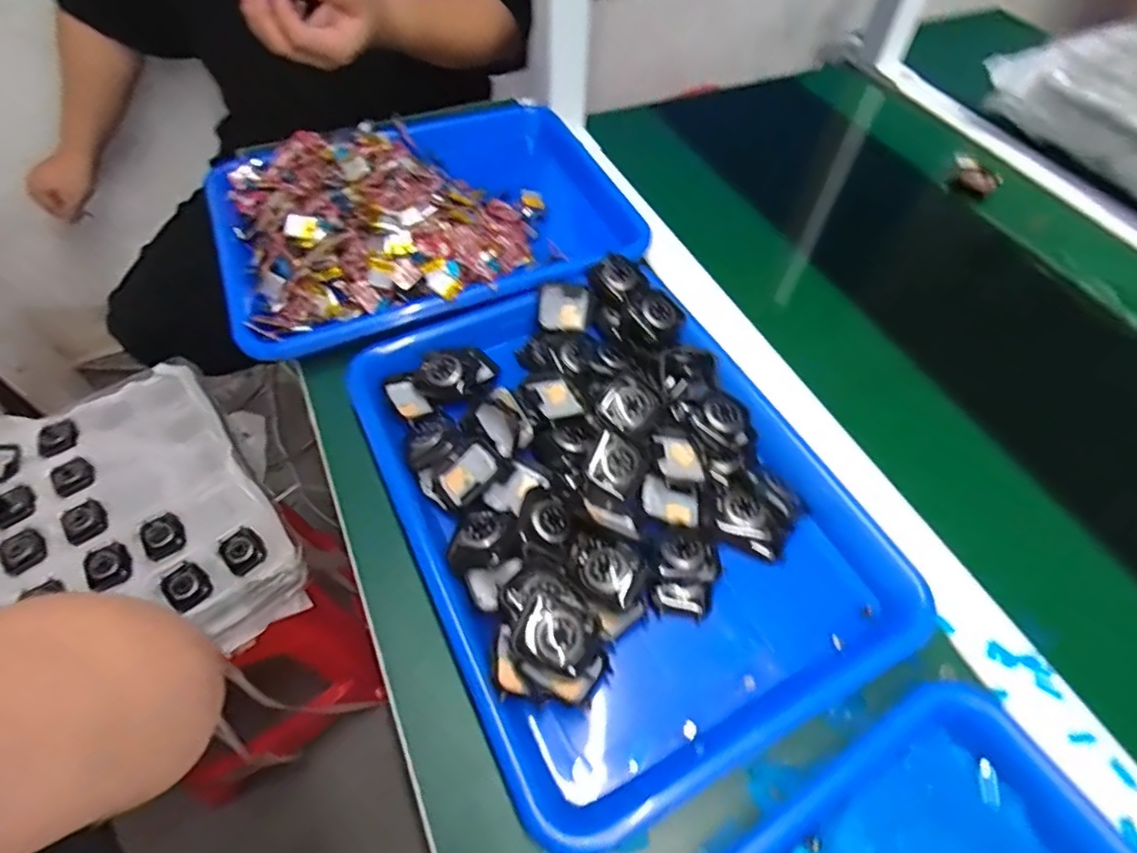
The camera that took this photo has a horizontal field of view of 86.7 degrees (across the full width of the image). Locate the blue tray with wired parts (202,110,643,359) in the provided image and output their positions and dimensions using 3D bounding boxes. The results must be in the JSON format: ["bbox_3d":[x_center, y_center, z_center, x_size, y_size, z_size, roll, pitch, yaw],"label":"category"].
[{"bbox_3d":[-0.125,-0.194,0.532,0.341,0.074,0.270,-19,58,-14],"label":"blue tray with wired parts"}]

